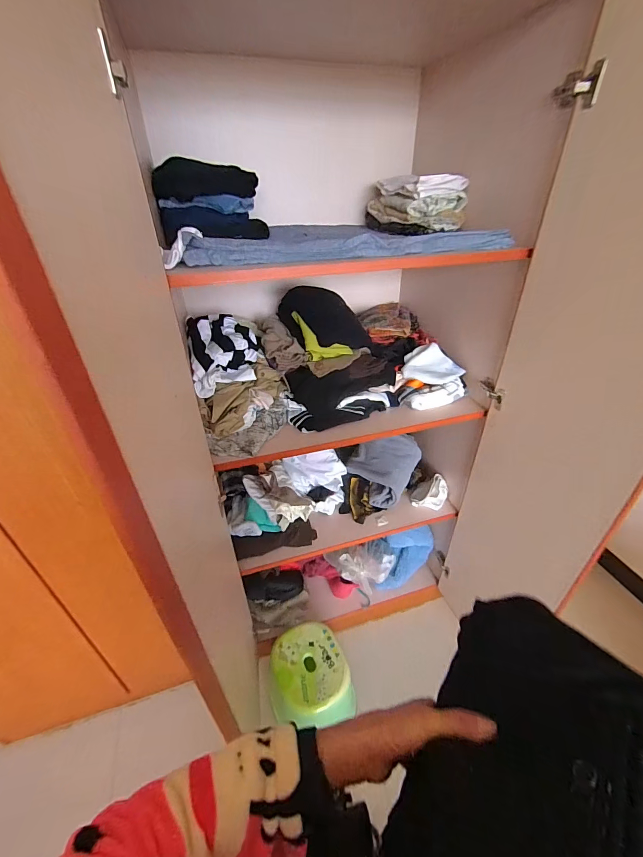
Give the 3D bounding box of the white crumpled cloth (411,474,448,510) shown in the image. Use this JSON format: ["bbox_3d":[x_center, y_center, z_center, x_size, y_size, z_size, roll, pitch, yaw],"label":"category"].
[{"bbox_3d":[0.415,0.245,1.361,0.133,0.070,0.124,12,37,18],"label":"white crumpled cloth"}]

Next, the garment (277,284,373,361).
[{"bbox_3d":[0.016,-0.348,1.143,0.255,0.150,0.250,-14,37,-18],"label":"garment"}]

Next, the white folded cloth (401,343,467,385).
[{"bbox_3d":[0.346,-0.204,1.141,0.175,0.040,0.170,-27,58,-22],"label":"white folded cloth"}]

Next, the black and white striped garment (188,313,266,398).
[{"bbox_3d":[-0.265,-0.225,1.010,0.200,0.125,0.247,-10,36,-13],"label":"black and white striped garment"}]

